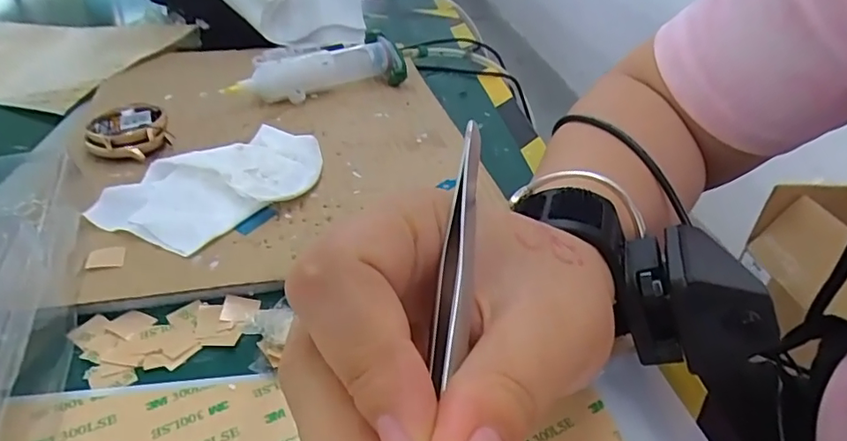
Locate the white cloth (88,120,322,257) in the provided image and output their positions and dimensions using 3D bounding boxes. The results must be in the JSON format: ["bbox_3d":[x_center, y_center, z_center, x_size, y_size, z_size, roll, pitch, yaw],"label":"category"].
[{"bbox_3d":[-0.109,-0.022,0.299,0.071,0.016,0.117,30,43,32],"label":"white cloth"}]

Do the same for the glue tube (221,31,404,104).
[{"bbox_3d":[-0.080,-0.114,0.420,0.135,0.034,0.031,-20,40,-29],"label":"glue tube"}]

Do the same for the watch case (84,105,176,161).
[{"bbox_3d":[-0.181,-0.054,0.339,0.044,0.019,0.049,-11,38,-20],"label":"watch case"}]

